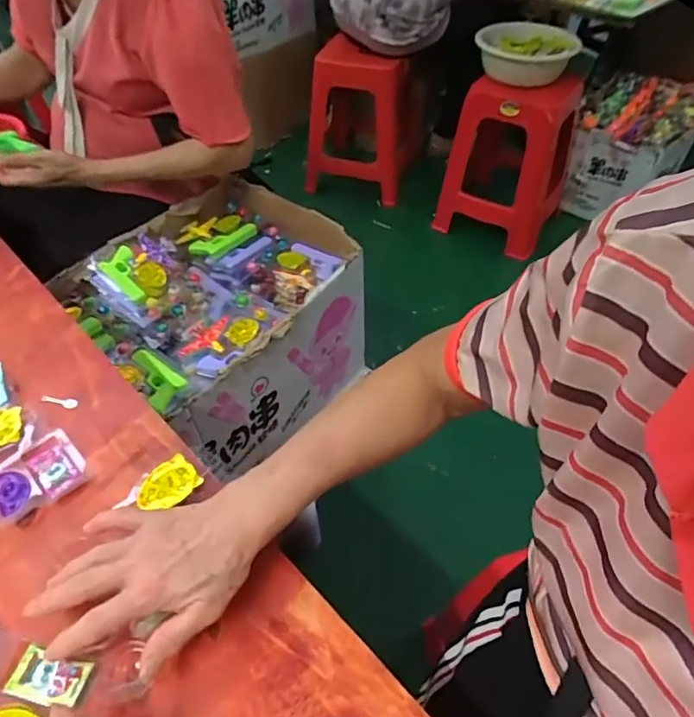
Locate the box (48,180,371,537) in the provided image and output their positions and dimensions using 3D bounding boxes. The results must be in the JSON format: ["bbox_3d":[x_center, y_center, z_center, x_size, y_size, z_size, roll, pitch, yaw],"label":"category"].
[{"bbox_3d":[-0.213,-0.065,0.942,0.409,0.280,0.391,-36,58,-27],"label":"box"}]

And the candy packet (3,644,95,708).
[{"bbox_3d":[-0.211,0.225,0.375,0.053,0.004,0.031,12,49,8],"label":"candy packet"}]

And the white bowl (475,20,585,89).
[{"bbox_3d":[0.533,-0.906,1.558,0.265,0.098,0.295,19,51,14],"label":"white bowl"}]

